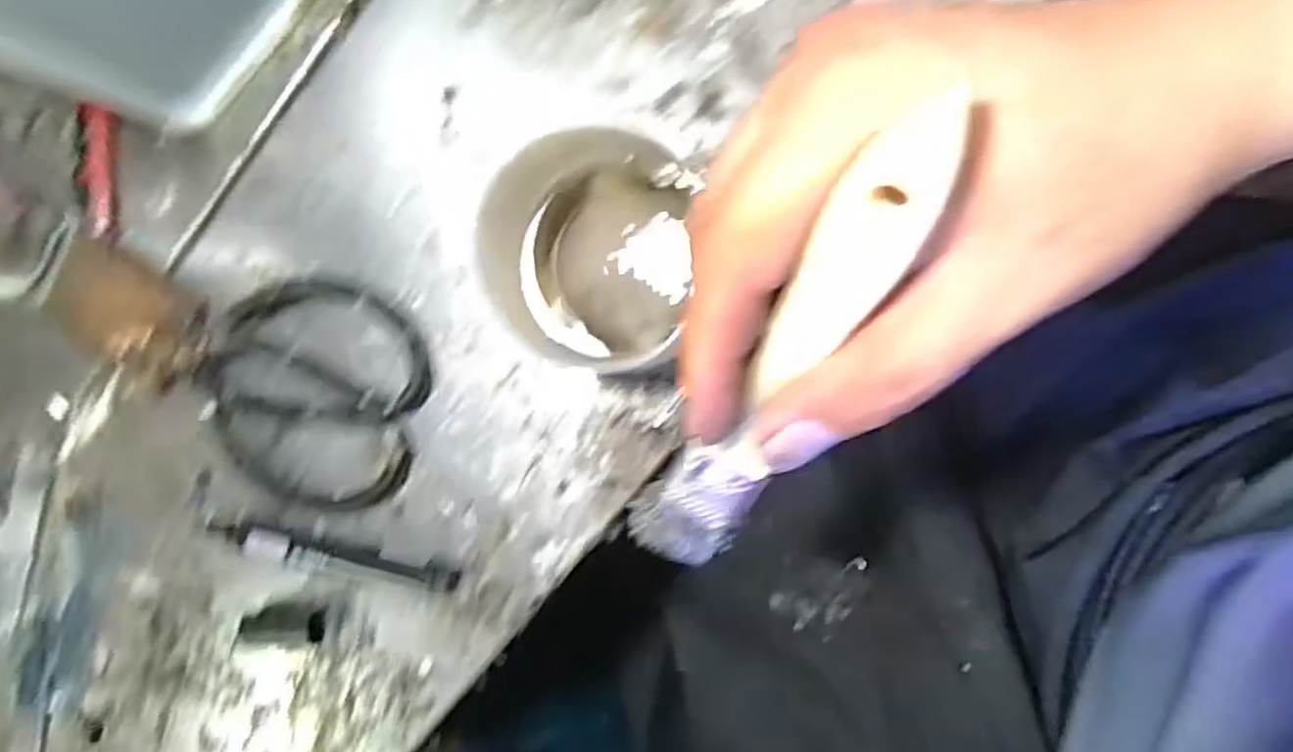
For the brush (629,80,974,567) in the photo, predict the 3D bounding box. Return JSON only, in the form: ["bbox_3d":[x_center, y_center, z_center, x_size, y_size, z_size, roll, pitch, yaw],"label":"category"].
[{"bbox_3d":[0.029,0.003,0.182,0.025,0.007,0.147,31,136,7],"label":"brush"}]

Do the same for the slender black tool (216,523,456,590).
[{"bbox_3d":[-0.146,0.082,0.355,0.122,0.017,0.013,11,94,9],"label":"slender black tool"}]

